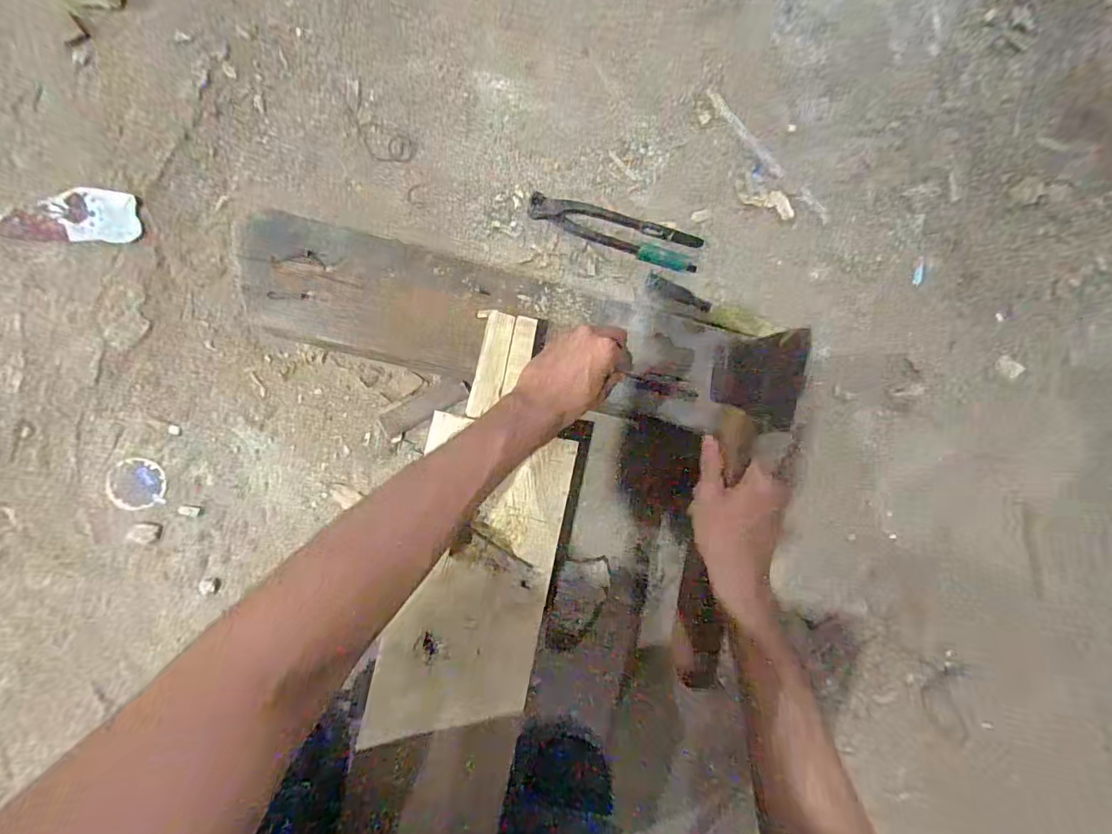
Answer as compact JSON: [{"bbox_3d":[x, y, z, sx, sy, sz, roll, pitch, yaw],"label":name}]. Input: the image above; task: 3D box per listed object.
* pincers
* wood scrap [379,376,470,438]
[{"bbox_3d":[0.072,-0.222,0.596,0.207,0.014,0.050,15,87,-9],"label":"pincers"},{"bbox_3d":[-0.146,-0.013,0.560,0.096,0.014,0.031,-31,94,-8],"label":"wood scrap"}]

